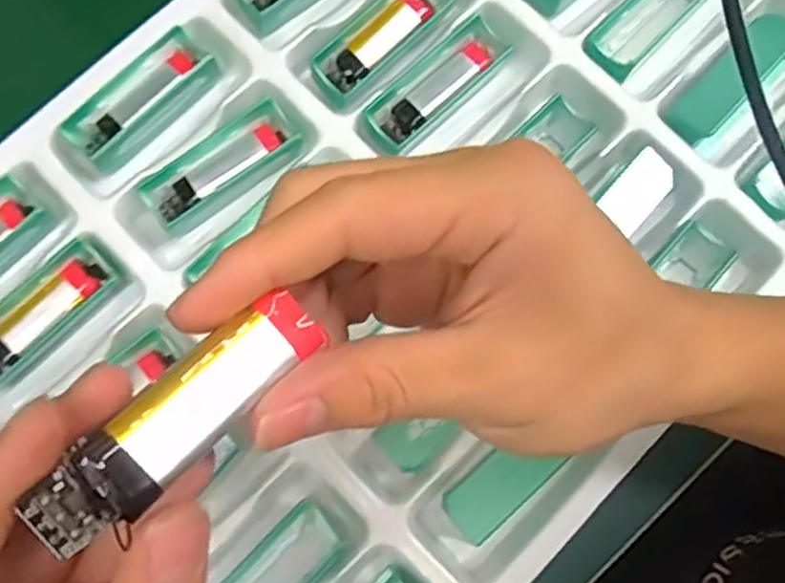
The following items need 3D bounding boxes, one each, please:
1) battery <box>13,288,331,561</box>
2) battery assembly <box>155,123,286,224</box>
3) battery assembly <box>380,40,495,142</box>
[{"bbox_3d":[-0.042,0.025,0.151,0.017,0.011,0.066,44,66,9],"label":"battery"},{"bbox_3d":[-0.084,-0.059,0.361,0.069,0.010,0.015,-35,81,-8],"label":"battery assembly"},{"bbox_3d":[0.023,-0.101,0.372,0.068,0.010,0.016,-40,82,-9],"label":"battery assembly"}]

